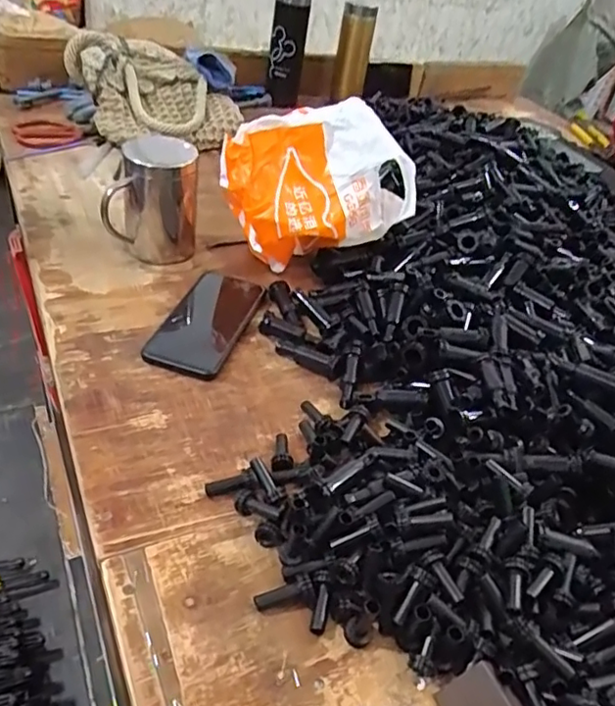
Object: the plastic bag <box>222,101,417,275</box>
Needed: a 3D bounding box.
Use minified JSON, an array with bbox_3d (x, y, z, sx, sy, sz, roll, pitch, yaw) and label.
[{"bbox_3d":[0.005,-0.177,0.675,0.209,0.164,0.108,-2,41,-16],"label":"plastic bag"}]

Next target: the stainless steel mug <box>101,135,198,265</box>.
[{"bbox_3d":[-0.175,-0.175,0.682,0.098,0.125,0.080,3,40,-10],"label":"stainless steel mug"}]

